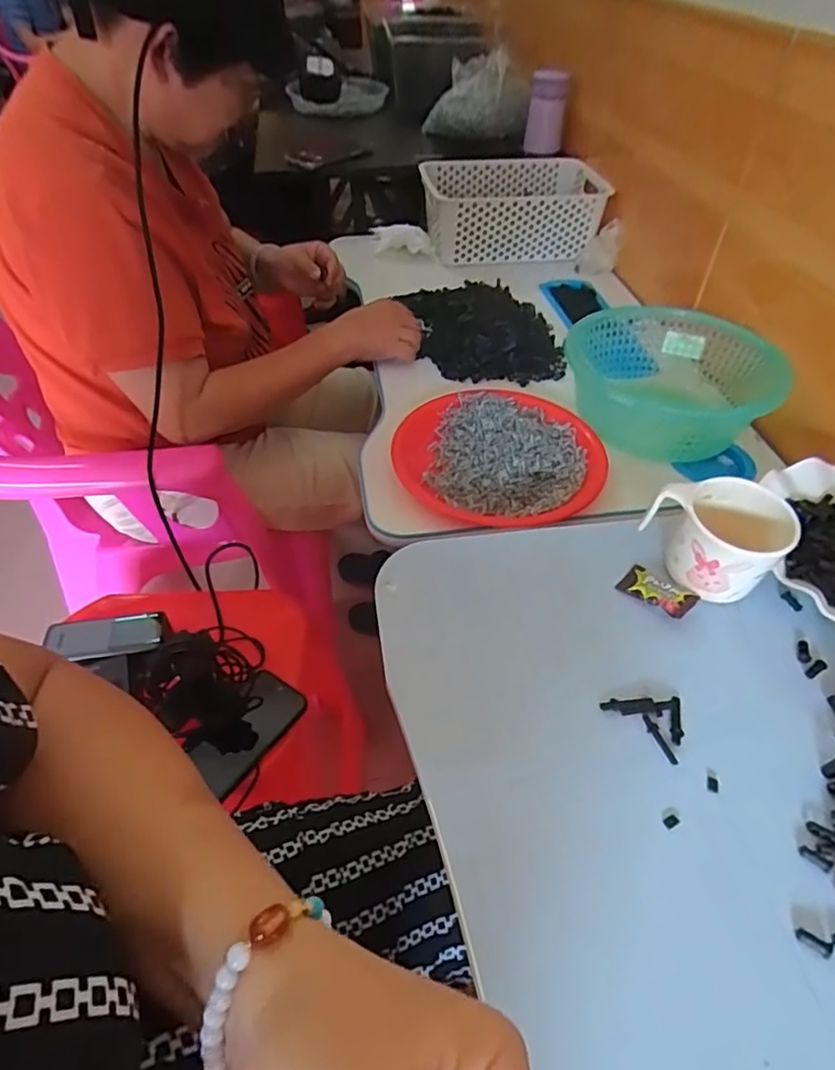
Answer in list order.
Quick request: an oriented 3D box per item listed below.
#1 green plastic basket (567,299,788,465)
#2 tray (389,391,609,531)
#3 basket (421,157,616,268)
[{"bbox_3d":[0.289,-0.184,0.702,0.202,0.082,0.198,1,47,0],"label":"green plastic basket"},{"bbox_3d":[0.086,-0.096,0.650,0.210,0.032,0.222,-5,47,-5],"label":"tray"},{"bbox_3d":[0.165,-0.575,1.044,0.292,0.095,0.232,-13,48,-12],"label":"basket"}]

